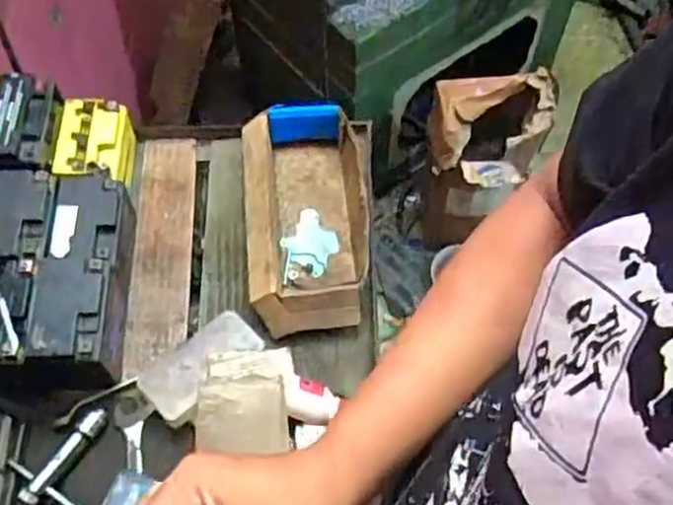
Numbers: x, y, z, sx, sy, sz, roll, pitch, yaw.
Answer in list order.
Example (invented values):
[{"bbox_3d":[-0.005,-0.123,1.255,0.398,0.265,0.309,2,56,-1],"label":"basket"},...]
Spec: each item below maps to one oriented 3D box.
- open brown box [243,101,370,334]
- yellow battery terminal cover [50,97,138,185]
[{"bbox_3d":[-0.032,-0.044,0.844,0.149,0.060,0.277,-3,61,-1],"label":"open brown box"},{"bbox_3d":[-0.287,-0.127,0.854,0.079,0.054,0.106,-1,61,0],"label":"yellow battery terminal cover"}]

